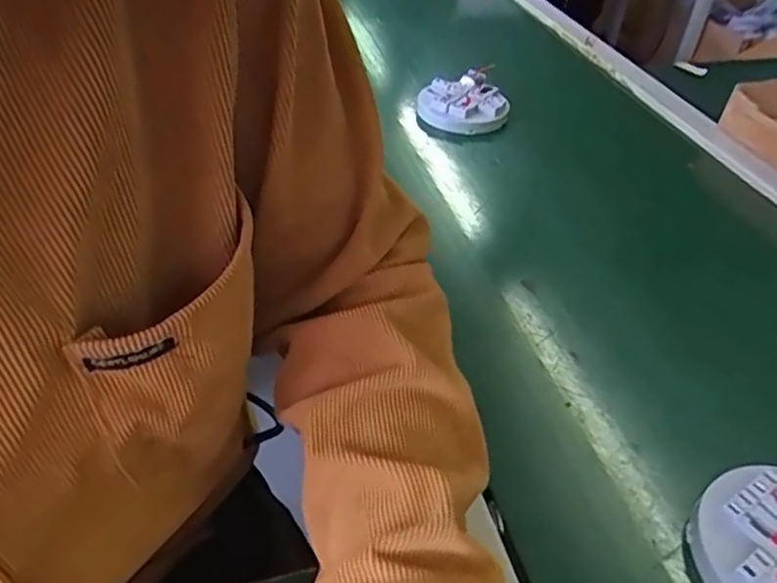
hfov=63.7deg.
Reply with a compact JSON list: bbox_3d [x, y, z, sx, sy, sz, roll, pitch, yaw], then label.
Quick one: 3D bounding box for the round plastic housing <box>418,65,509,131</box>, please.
[{"bbox_3d":[0.082,-0.217,0.707,0.096,0.038,0.103,1,45,-1],"label":"round plastic housing"}]

